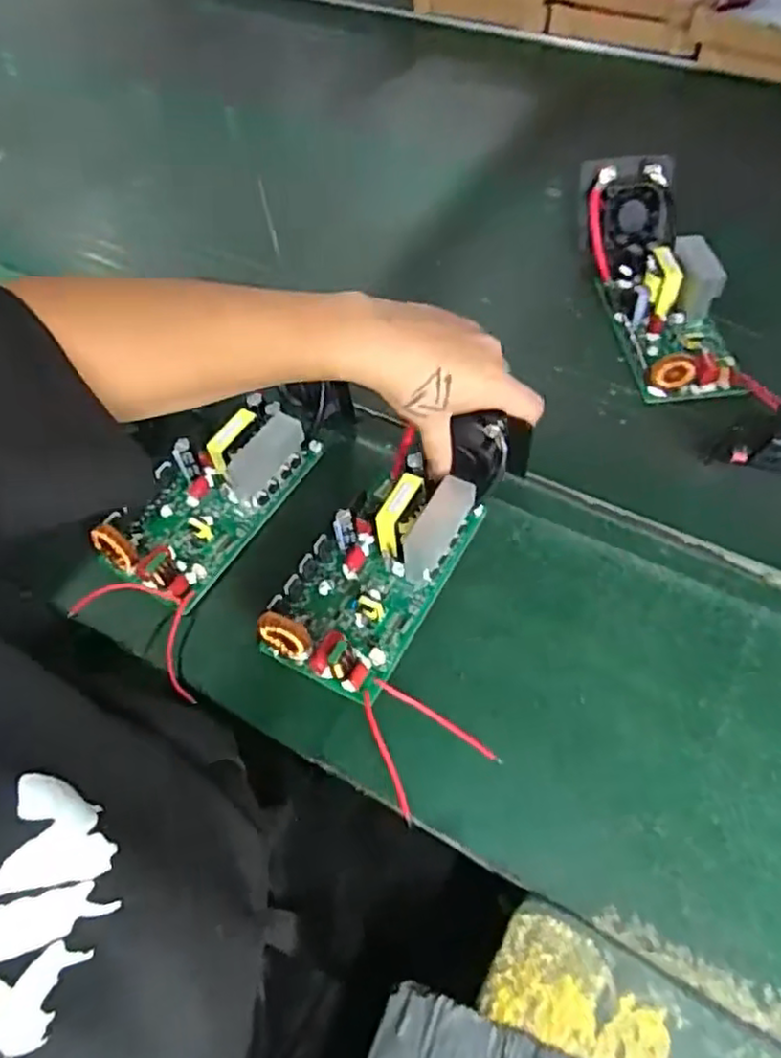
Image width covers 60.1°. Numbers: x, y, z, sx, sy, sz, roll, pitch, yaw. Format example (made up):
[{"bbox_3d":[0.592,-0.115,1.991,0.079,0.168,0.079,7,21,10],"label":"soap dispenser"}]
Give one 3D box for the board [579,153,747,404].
[{"bbox_3d":[0.260,-0.242,0.660,0.097,0.060,0.271,-7,69,-5],"label":"board"}]

